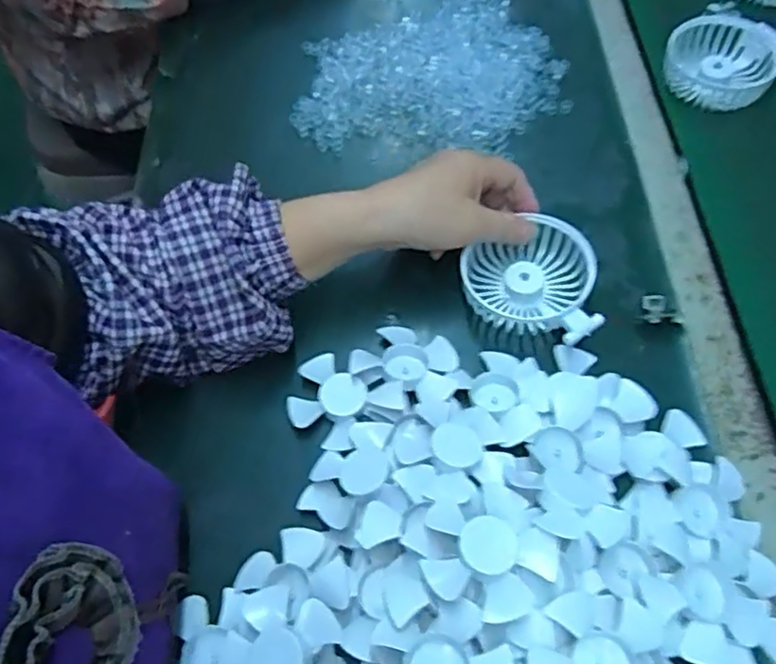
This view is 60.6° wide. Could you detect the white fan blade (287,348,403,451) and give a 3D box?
[{"bbox_3d":[-0.032,0.040,0.436,0.065,0.021,0.066,-1,61,2],"label":"white fan blade"}]

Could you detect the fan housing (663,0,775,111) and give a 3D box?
[{"bbox_3d":[0.284,-0.229,0.570,0.090,0.032,0.097,31,67,17],"label":"fan housing"}]

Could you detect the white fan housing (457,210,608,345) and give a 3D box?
[{"bbox_3d":[0.104,-0.039,0.467,0.095,0.029,0.080,24,63,13],"label":"white fan housing"}]

